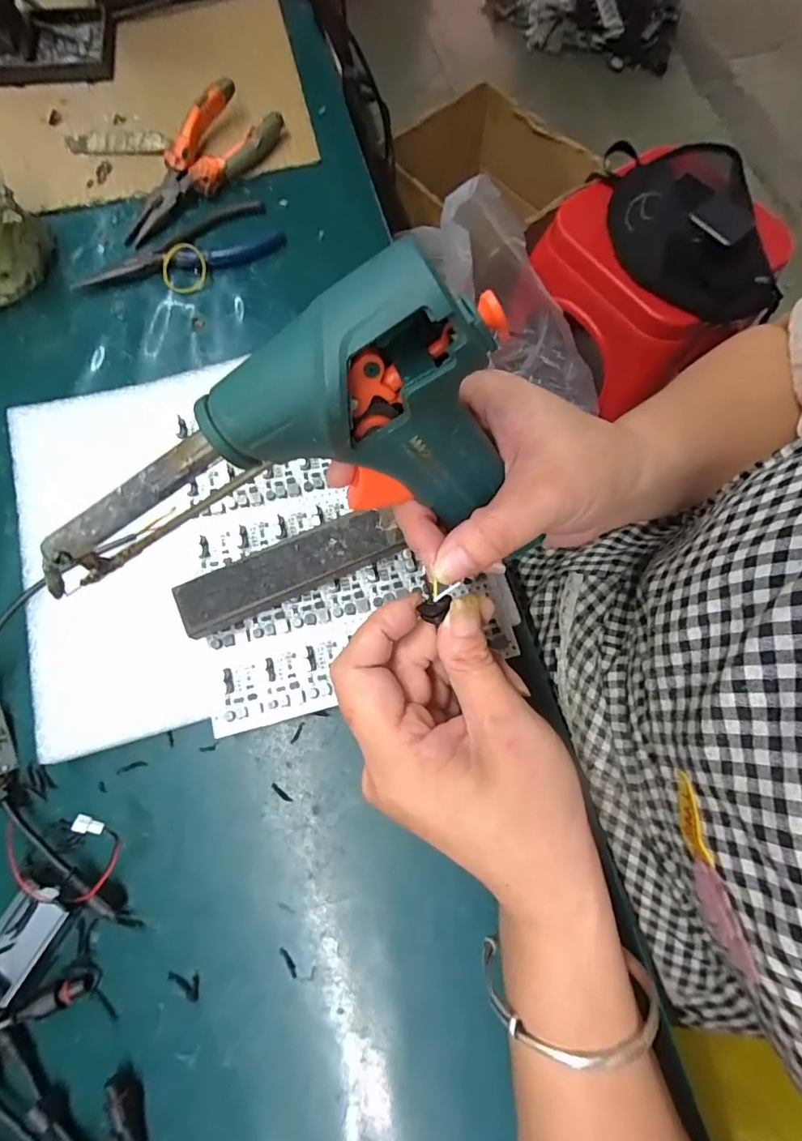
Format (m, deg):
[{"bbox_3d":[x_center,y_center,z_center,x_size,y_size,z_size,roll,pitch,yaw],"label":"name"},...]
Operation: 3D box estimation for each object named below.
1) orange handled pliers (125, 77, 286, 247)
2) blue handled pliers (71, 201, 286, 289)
[{"bbox_3d":[-0.167,-0.326,0.394,0.152,0.028,0.057,-38,78,-9],"label":"orange handled pliers"},{"bbox_3d":[-0.167,-0.238,0.382,0.153,0.011,0.049,-29,77,-7],"label":"blue handled pliers"}]

